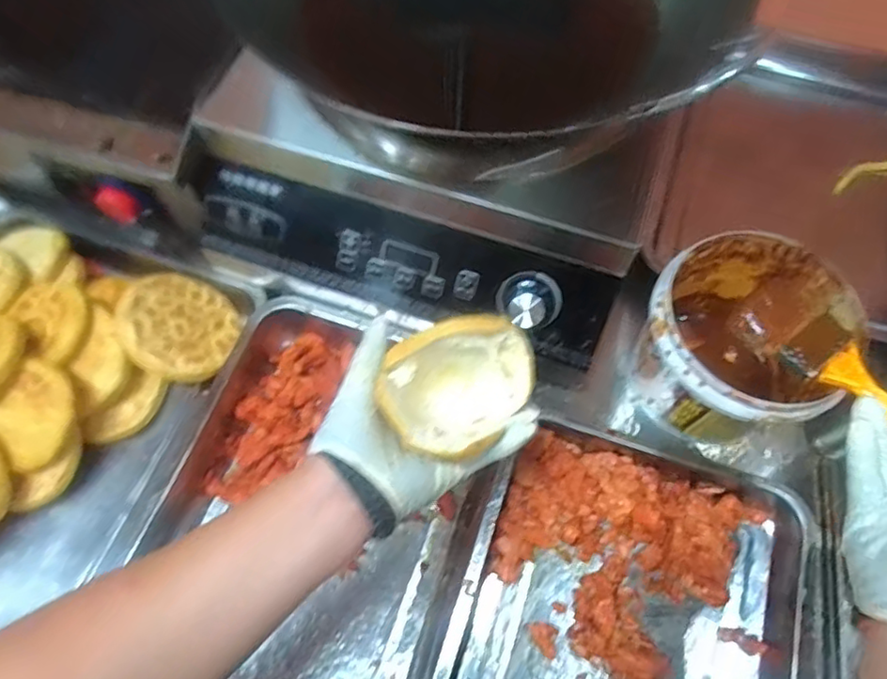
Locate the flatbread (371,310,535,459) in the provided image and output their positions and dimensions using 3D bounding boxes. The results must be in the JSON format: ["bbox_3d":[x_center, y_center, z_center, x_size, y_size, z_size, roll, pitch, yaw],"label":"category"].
[{"bbox_3d":[0.013,0.044,0.427,0.103,0.098,0.081,-15,66,-7],"label":"flatbread"}]

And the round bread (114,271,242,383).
[{"bbox_3d":[-0.265,-0.016,0.613,0.109,0.021,0.110,19,50,-24],"label":"round bread"}]

